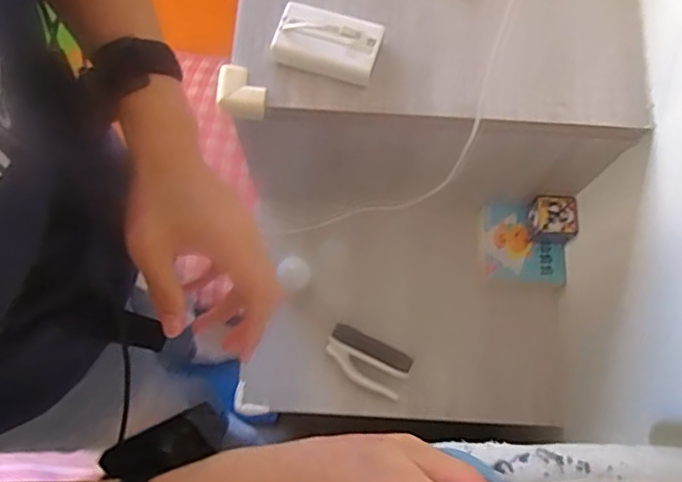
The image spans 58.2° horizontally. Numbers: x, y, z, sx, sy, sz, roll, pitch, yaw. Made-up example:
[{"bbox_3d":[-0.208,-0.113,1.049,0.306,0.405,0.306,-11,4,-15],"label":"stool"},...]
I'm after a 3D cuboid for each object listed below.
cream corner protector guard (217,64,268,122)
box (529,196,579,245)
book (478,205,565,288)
[{"bbox_3d":[-0.114,-0.173,0.710,0.057,0.030,0.055,0,74,0],"label":"cream corner protector guard"},{"bbox_3d":[0.320,-0.030,0.928,0.066,0.057,0.063,4,74,1],"label":"box"},{"bbox_3d":[0.276,0.008,0.940,0.125,0.011,0.119,3,86,12],"label":"book"}]

